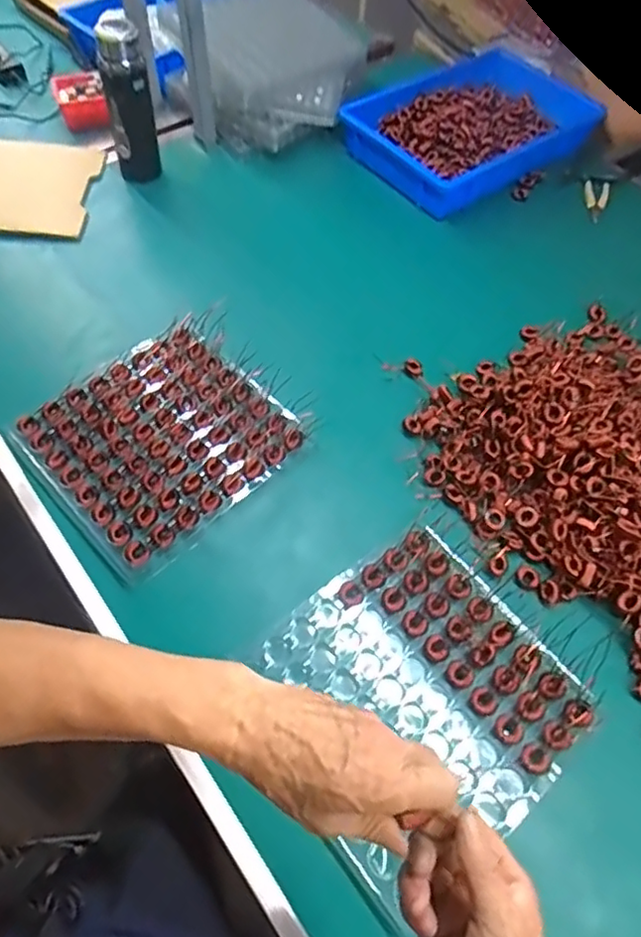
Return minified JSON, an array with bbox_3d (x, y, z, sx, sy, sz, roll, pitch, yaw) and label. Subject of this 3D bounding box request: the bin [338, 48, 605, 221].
[{"bbox_3d":[0.291,-0.672,1.148,0.477,0.068,0.319,-36,67,-23],"label":"bin"}]

